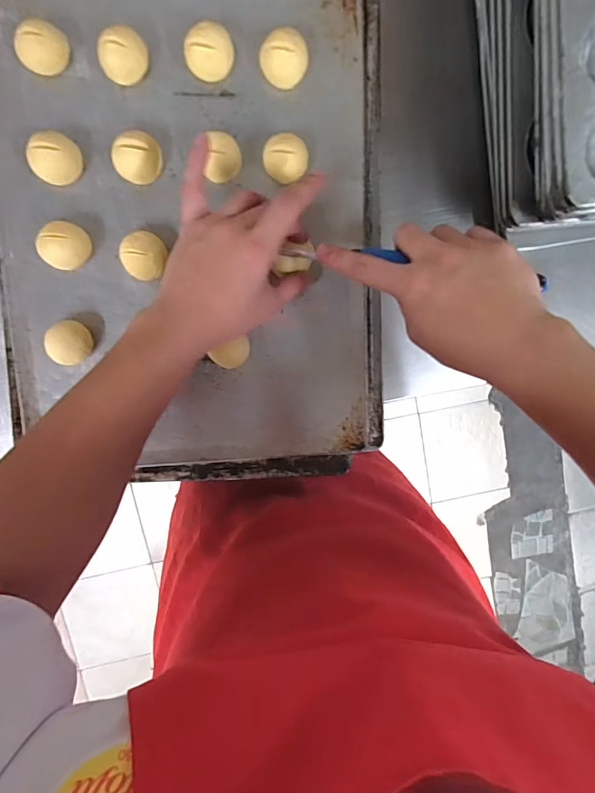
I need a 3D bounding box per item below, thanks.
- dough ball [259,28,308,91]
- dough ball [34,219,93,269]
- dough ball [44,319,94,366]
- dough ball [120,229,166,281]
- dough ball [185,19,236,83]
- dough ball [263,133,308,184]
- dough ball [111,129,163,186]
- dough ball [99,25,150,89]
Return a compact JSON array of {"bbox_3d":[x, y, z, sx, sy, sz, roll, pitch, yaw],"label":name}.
[{"bbox_3d":[-0.012,-0.293,0.390,0.040,0.031,0.037,-1,98,-5],"label":"dough ball"},{"bbox_3d":[-0.206,-0.133,0.399,0.041,0.024,0.040,-1,98,-5],"label":"dough ball"},{"bbox_3d":[-0.206,-0.048,0.408,0.035,0.029,0.038,-1,98,-5],"label":"dough ball"},{"bbox_3d":[-0.137,-0.126,0.406,0.040,0.031,0.040,-1,98,-5],"label":"dough ball"},{"bbox_3d":[-0.075,-0.294,0.387,0.040,0.027,0.038,-5,99,-5],"label":"dough ball"},{"bbox_3d":[-0.011,-0.214,0.404,0.039,0.028,0.038,-1,98,-5],"label":"dough ball"},{"bbox_3d":[-0.139,-0.209,0.394,0.040,0.027,0.039,-1,98,-5],"label":"dough ball"},{"bbox_3d":[-0.147,-0.288,0.379,0.039,0.030,0.034,-20,100,-2],"label":"dough ball"}]

